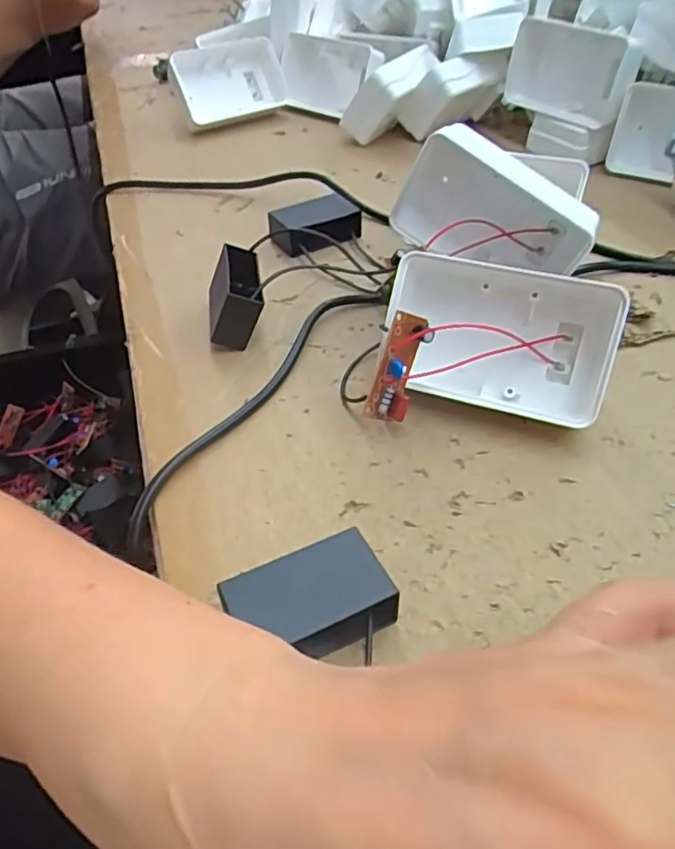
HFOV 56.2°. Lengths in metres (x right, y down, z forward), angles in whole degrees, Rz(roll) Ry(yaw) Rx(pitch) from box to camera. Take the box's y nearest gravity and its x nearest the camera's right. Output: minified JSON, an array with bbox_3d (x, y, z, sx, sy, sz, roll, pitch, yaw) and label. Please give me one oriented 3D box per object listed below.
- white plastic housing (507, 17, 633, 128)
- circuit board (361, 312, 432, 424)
[{"bbox_3d":[0.158,-0.246,0.443,0.019,0.056,0.085,-33,52,-28],"label":"white plastic housing"},{"bbox_3d":[0.025,-0.022,0.257,0.015,0.045,0.009,24,14,25],"label":"circuit board"}]

